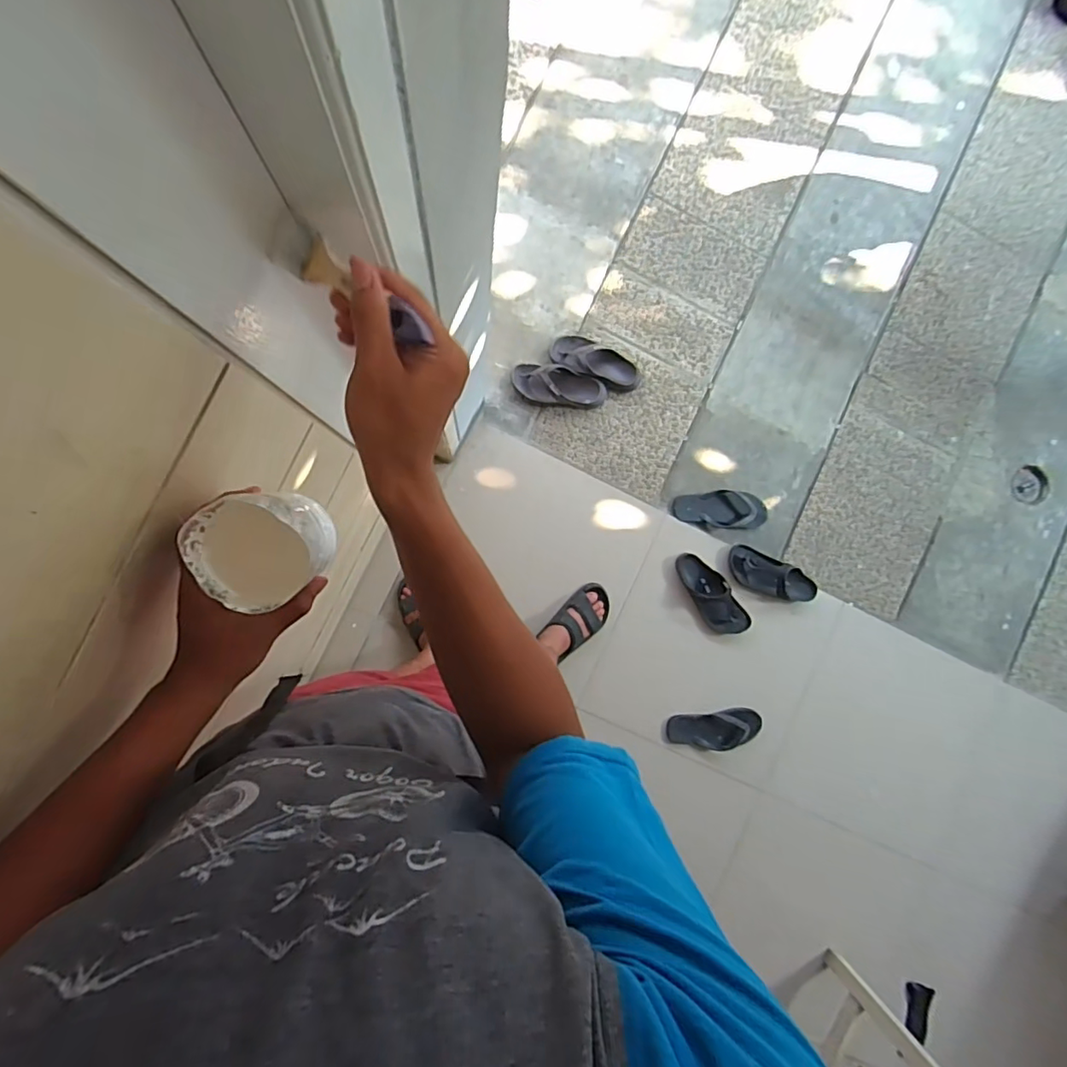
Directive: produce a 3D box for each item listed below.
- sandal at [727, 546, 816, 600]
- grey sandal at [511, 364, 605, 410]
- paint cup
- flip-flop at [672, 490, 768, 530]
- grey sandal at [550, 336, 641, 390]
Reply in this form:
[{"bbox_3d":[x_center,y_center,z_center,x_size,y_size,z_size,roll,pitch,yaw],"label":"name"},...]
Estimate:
[{"bbox_3d":[0.689,0.129,1.577,0.280,0.085,0.104,25,86,-6],"label":"sandal"},{"bbox_3d":[0.074,-0.408,1.534,0.264,0.053,0.104,5,88,-7],"label":"grey sandal"},{"bbox_3d":[-0.212,0.011,0.439,0.086,0.113,0.076,-44,94,-6],"label":"paint cup"},{"bbox_3d":[0.543,-0.070,1.580,0.283,0.051,0.107,4,88,-7],"label":"flip-flop"},{"bbox_3d":[0.176,-0.479,1.547,0.260,0.057,0.103,23,86,-6],"label":"grey sandal"}]

